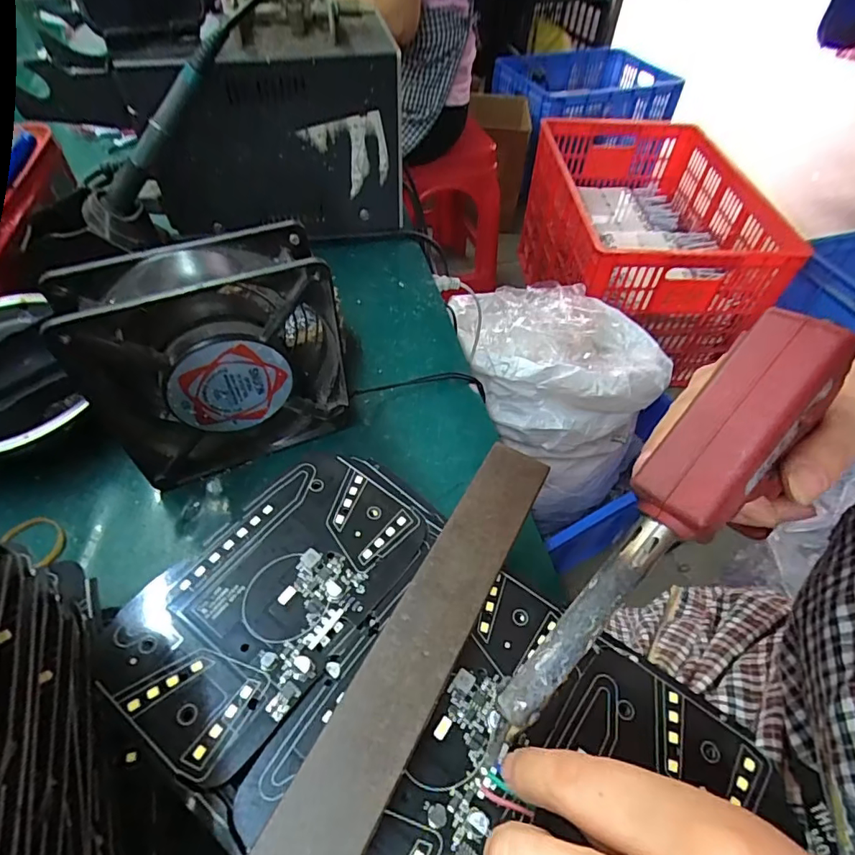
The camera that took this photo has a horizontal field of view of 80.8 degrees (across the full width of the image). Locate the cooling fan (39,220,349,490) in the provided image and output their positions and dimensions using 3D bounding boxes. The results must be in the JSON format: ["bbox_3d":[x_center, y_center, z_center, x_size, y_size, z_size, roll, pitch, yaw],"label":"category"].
[{"bbox_3d":[-0.109,-0.034,0.265,0.117,0.119,0.046,-21,57,-20],"label":"cooling fan"}]

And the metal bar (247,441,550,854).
[{"bbox_3d":[-0.005,0.083,0.186,0.028,0.004,0.204,26,54,14],"label":"metal bar"}]

